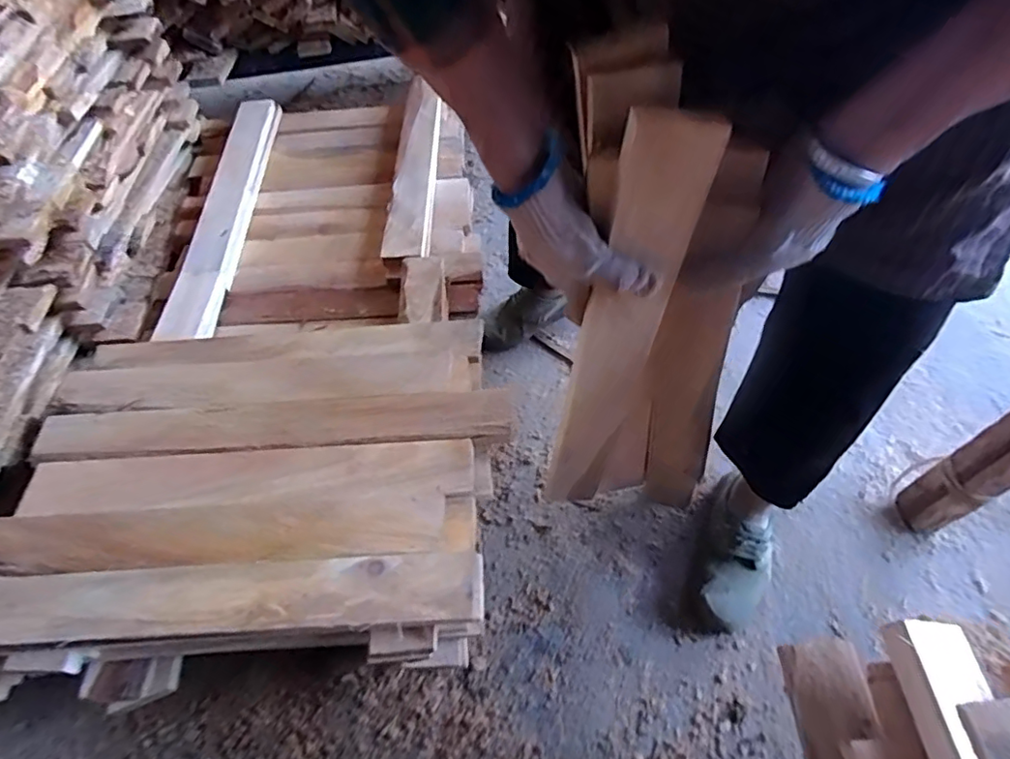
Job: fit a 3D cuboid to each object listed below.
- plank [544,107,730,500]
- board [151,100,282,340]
[{"bbox_3d":[0.096,-0.006,0.530,0.069,0.477,0.025,3,50,-3],"label":"plank"},{"bbox_3d":[-0.469,-0.297,0.955,0.077,0.033,0.578,9,54,-18],"label":"board"}]

